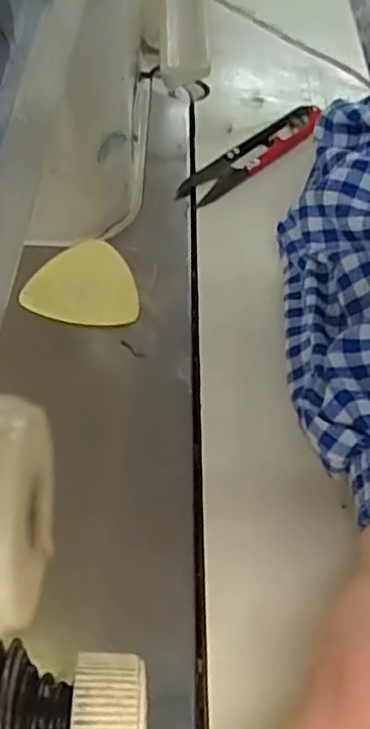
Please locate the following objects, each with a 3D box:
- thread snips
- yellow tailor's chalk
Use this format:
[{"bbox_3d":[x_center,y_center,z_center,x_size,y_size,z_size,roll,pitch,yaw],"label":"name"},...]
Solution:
[{"bbox_3d":[0.040,-0.123,0.386,0.106,0.015,0.022,-37,66,-26],"label":"thread snips"},{"bbox_3d":[-0.045,-0.041,0.324,0.052,0.008,0.050,3,55,-4],"label":"yellow tailor's chalk"}]

